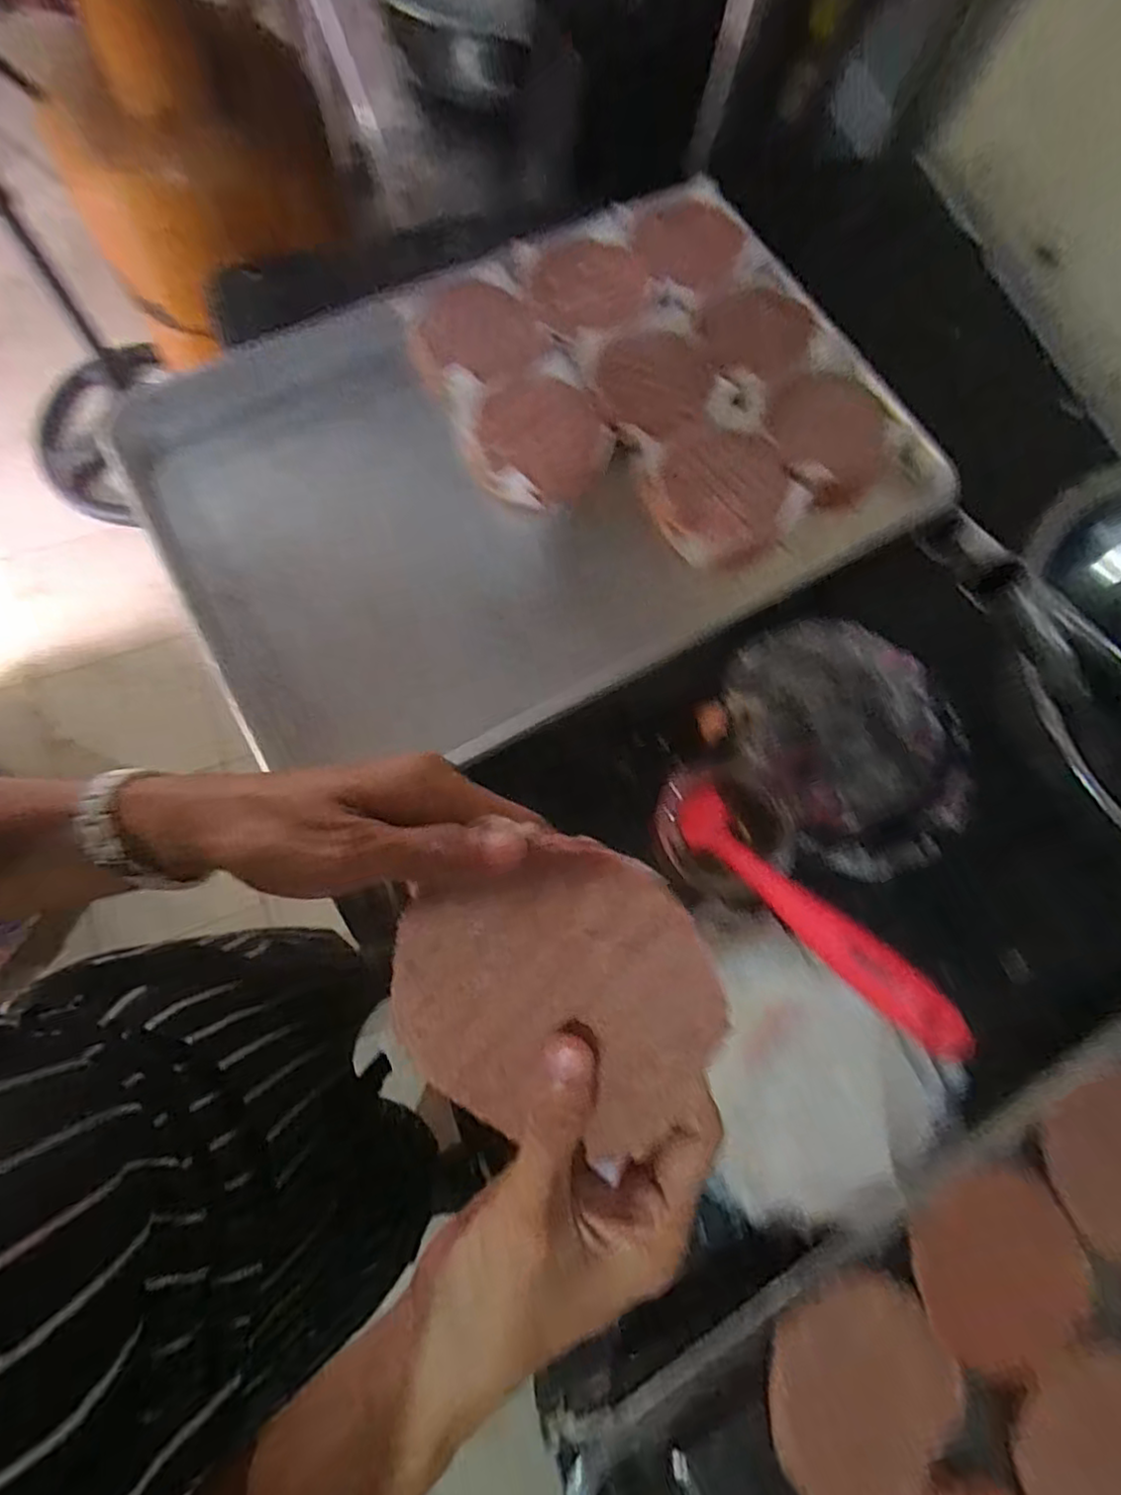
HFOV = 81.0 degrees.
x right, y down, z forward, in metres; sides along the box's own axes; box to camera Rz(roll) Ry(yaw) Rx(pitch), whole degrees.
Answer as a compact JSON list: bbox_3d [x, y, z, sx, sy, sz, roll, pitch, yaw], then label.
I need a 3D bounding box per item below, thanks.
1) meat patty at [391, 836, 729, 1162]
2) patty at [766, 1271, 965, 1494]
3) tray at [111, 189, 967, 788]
[{"bbox_3d":[-0.003,0.084,0.224,0.109,0.005,0.104,1,95,13],"label":"meat patty"},{"bbox_3d":[0.172,0.365,0.365,0.110,0.014,0.099,-34,80,-14],"label":"patty"},{"bbox_3d":[-0.021,-0.236,0.538,0.601,0.047,0.405,-26,80,-5],"label":"tray"}]

